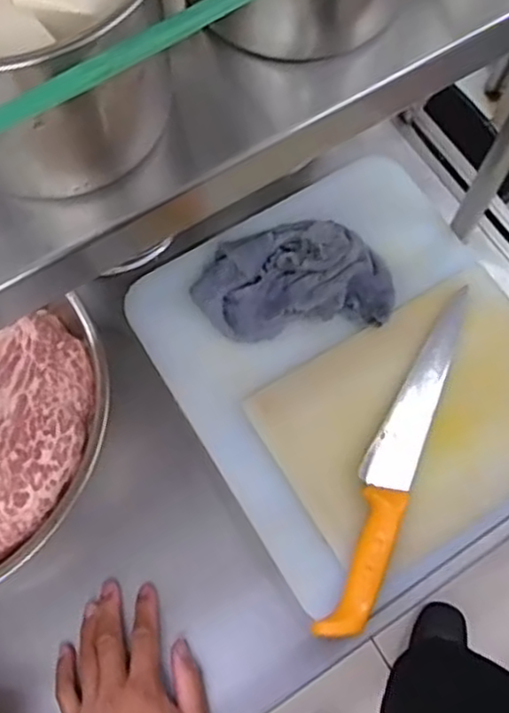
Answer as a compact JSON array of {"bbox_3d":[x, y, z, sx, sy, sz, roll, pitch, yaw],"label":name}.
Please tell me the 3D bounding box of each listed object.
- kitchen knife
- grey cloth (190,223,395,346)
[{"bbox_3d":[0.134,0.086,0.632,0.044,0.037,0.346,22,73,7],"label":"kitchen knife"},{"bbox_3d":[0.040,-0.079,0.677,0.192,0.047,0.104,-7,72,-3],"label":"grey cloth"}]

